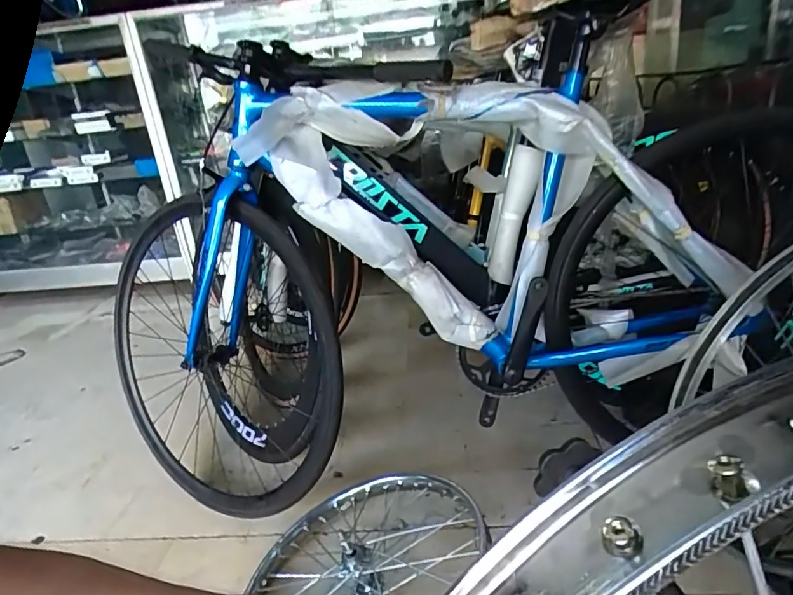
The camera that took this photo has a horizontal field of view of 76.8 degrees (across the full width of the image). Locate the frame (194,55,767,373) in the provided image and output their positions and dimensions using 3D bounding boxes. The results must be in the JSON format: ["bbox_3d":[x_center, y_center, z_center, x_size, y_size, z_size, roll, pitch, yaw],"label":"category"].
[{"bbox_3d":[0.067,-0.112,0.900,0.986,0.498,0.150,-3,22,10],"label":"frame"}]

